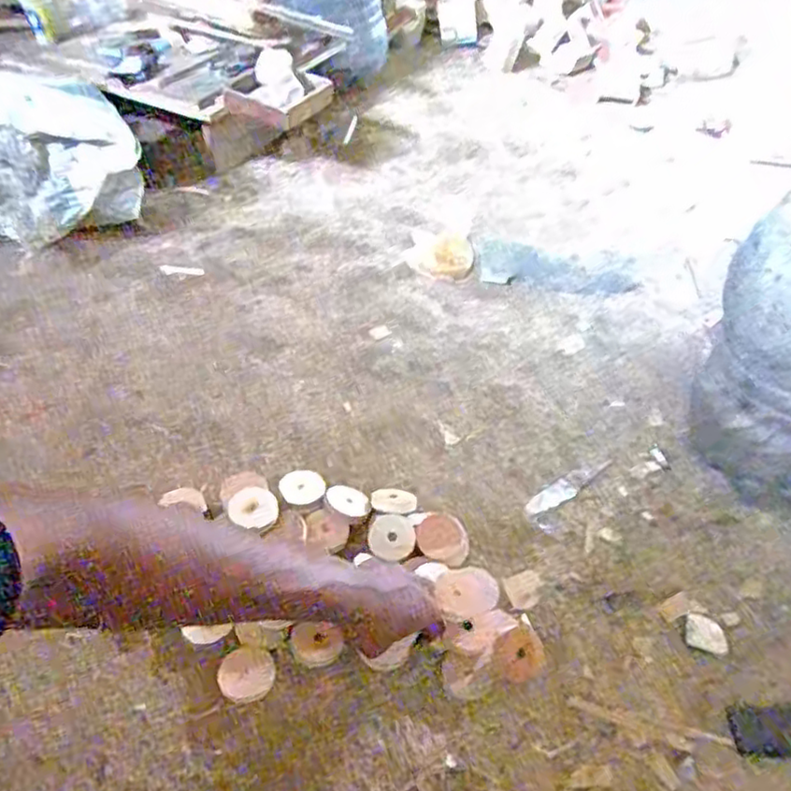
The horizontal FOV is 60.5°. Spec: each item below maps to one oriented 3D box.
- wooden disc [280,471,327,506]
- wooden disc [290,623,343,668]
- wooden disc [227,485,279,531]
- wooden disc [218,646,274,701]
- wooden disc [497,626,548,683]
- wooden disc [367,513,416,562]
[{"bbox_3d":[-0.105,0.103,0.764,0.049,0.004,0.044,-12,56,-19],"label":"wooden disc"},{"bbox_3d":[-0.076,0.240,0.652,0.049,0.011,0.040,-4,44,-5],"label":"wooden disc"},{"bbox_3d":[-0.152,0.121,0.732,0.054,0.007,0.044,-17,74,-33],"label":"wooden disc"},{"bbox_3d":[-0.139,0.259,0.631,0.051,0.012,0.047,1,44,-1],"label":"wooden disc"},{"bbox_3d":[0.122,0.250,0.657,0.048,0.008,0.047,1,44,-1],"label":"wooden disc"},{"bbox_3d":[-0.005,0.156,0.745,0.052,0.005,0.054,1,59,-1],"label":"wooden disc"}]

